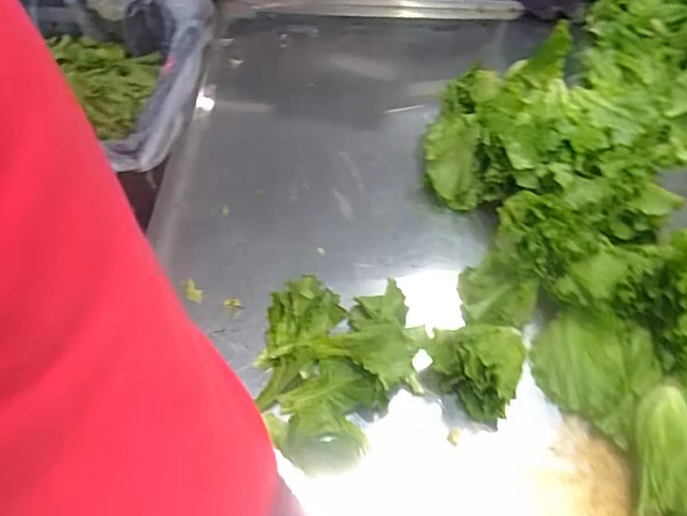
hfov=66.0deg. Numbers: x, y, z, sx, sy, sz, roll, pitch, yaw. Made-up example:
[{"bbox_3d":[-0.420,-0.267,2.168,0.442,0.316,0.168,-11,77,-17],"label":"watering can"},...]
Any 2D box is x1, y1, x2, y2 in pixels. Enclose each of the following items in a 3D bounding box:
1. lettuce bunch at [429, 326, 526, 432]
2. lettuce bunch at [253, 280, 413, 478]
[{"bbox_3d":[0.138,0.095,0.535,0.094,0.083,0.106,25,57,16],"label":"lettuce bunch"},{"bbox_3d":[-0.008,0.105,0.534,0.156,0.060,0.182,4,54,1],"label":"lettuce bunch"}]

